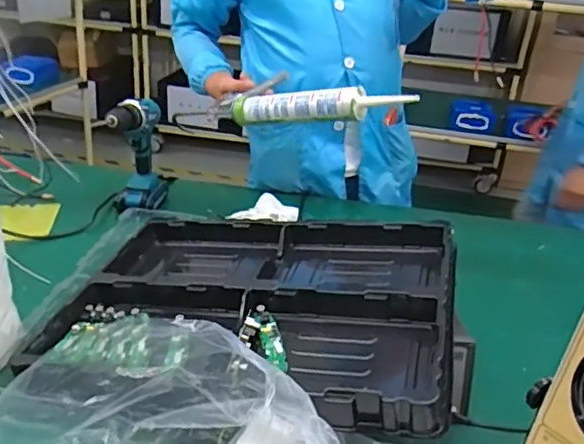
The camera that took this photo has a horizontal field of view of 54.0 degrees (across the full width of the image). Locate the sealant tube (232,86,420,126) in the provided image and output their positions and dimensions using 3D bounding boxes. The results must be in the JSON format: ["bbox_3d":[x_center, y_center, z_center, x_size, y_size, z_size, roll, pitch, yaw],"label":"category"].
[{"bbox_3d":[0.037,-0.192,0.940,0.322,0.049,0.045,2,24,28],"label":"sealant tube"}]

